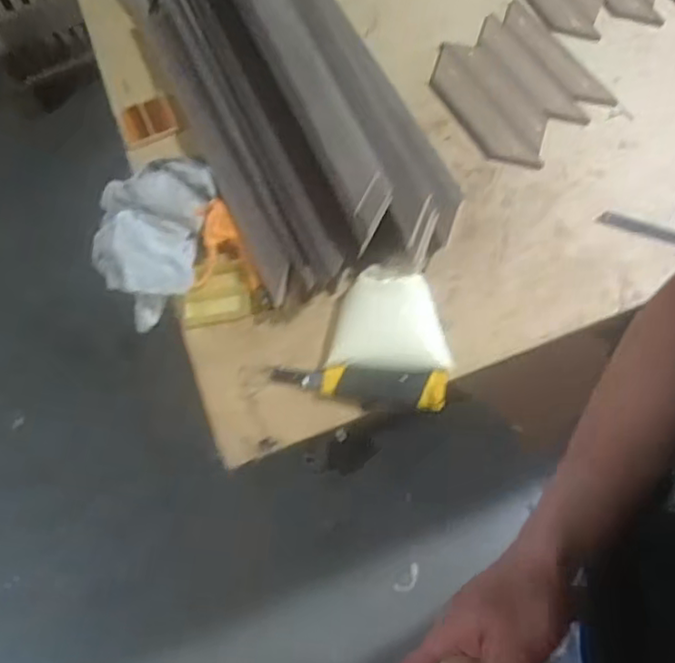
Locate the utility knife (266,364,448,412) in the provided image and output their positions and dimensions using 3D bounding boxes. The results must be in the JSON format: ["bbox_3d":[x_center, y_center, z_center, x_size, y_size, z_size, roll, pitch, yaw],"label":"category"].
[{"bbox_3d":[0.022,0.055,0.648,0.178,0.023,0.041,3,63,5],"label":"utility knife"}]

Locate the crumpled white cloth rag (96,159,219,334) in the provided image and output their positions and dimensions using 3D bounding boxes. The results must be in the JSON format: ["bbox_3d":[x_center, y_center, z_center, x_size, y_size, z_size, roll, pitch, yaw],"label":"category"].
[{"bbox_3d":[-0.214,-0.117,0.740,0.120,0.074,0.212,4,63,6],"label":"crumpled white cloth rag"}]

